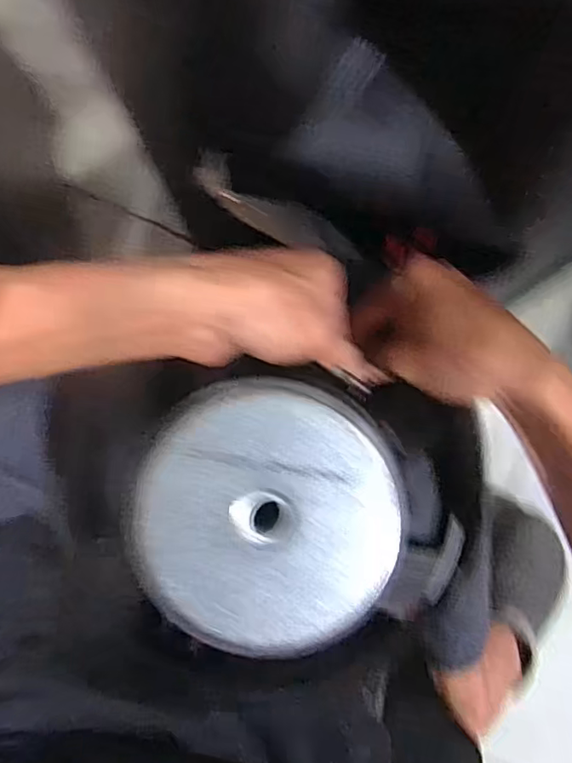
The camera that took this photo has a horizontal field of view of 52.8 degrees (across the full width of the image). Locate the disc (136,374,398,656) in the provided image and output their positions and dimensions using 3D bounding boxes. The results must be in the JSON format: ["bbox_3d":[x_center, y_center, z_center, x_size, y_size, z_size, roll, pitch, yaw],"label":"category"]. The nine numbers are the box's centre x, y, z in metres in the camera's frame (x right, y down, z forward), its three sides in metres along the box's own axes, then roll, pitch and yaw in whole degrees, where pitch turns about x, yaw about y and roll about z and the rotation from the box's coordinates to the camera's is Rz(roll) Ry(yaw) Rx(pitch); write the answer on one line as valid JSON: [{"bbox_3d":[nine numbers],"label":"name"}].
[{"bbox_3d":[-0.007,0.068,0.288,0.127,0.016,0.131,0,85,1],"label":"disc"}]

